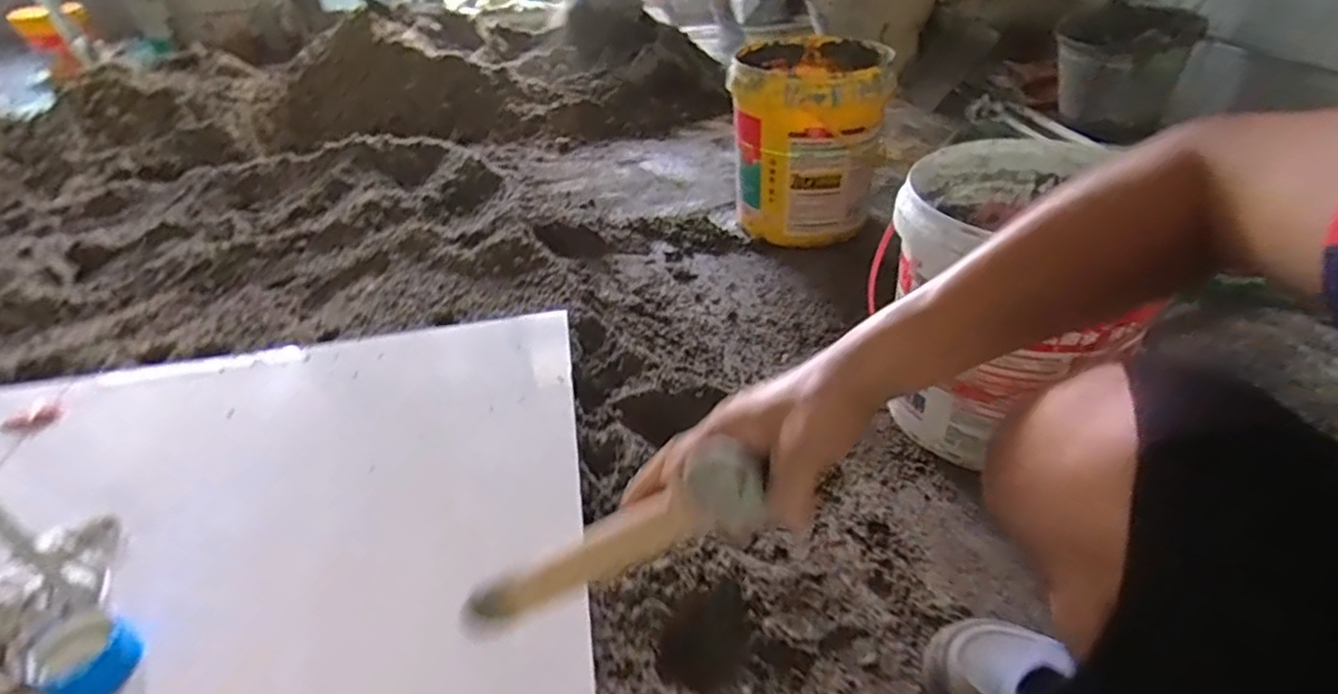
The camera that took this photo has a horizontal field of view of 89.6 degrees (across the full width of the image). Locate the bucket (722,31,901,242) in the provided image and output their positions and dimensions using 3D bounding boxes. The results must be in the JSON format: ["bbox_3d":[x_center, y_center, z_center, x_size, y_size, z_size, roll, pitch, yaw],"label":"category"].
[{"bbox_3d":[0.288,-0.442,1.442,0.309,0.349,0.333,4,40,9],"label":"bucket"}]

